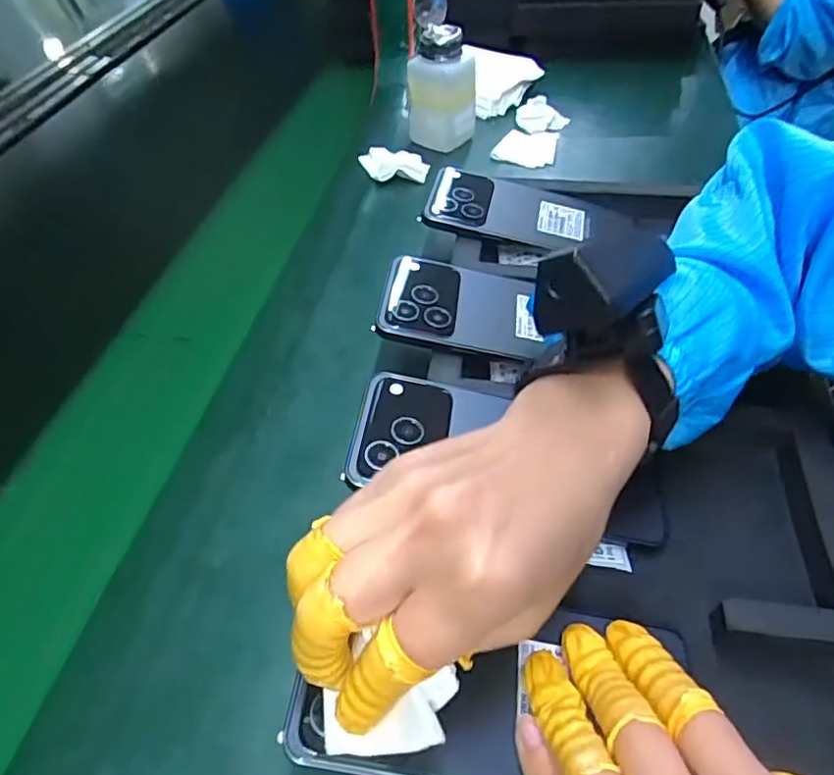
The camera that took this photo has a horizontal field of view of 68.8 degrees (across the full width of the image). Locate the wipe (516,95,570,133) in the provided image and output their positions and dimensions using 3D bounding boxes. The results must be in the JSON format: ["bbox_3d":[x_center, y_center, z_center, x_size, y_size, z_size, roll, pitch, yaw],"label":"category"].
[{"bbox_3d":[0.132,-0.287,0.643,0.053,0.021,0.045,14,52,16],"label":"wipe"}]

